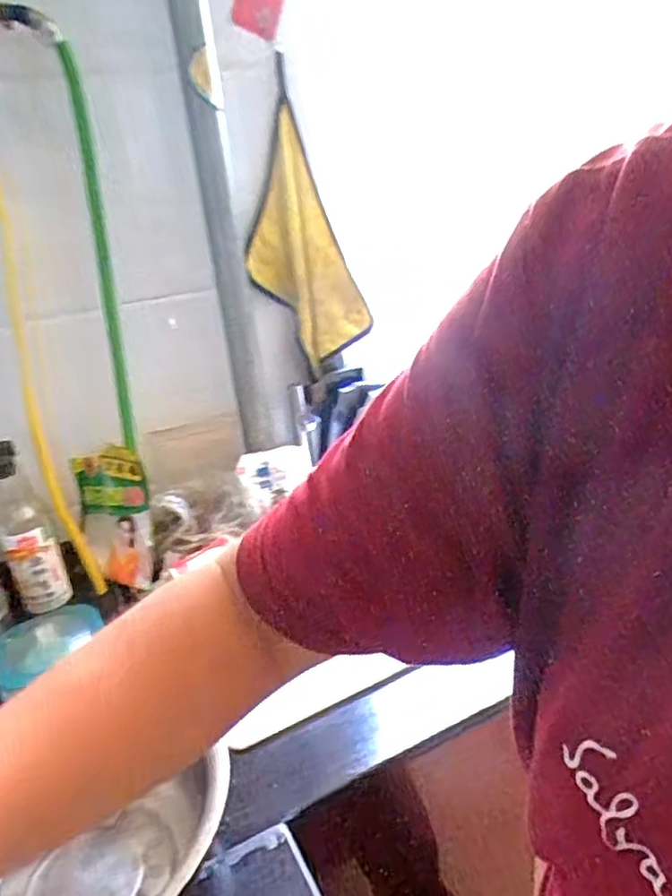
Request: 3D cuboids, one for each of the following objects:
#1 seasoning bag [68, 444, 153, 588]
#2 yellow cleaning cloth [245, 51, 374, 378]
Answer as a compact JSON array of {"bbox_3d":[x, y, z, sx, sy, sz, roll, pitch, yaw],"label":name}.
[{"bbox_3d":[-0.330,0.104,0.967,0.142,0.205,0.023,-14,-2,30],"label":"seasoning bag"},{"bbox_3d":[-0.050,-0.325,0.982,0.161,0.374,0.068,2,26,18],"label":"yellow cleaning cloth"}]

